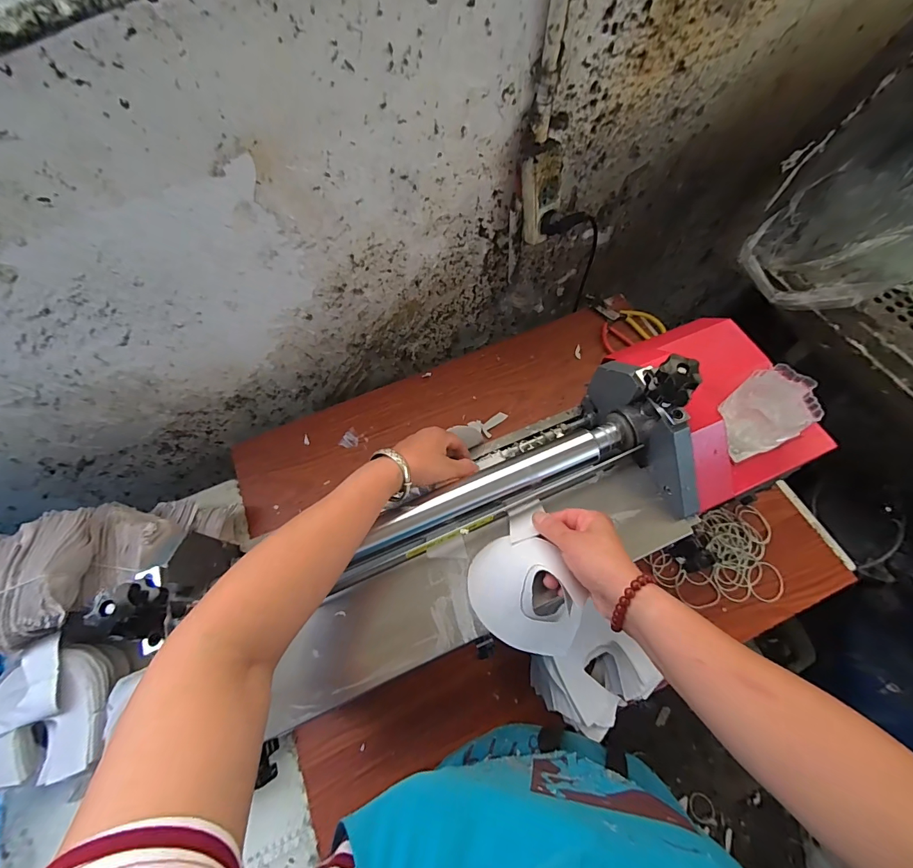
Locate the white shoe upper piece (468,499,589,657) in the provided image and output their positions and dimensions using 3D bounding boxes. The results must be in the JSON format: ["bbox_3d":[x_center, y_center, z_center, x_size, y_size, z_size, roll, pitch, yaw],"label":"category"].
[{"bbox_3d":[0.062,0.146,0.407,0.095,0.061,0.144,-16,65,-4],"label":"white shoe upper piece"}]

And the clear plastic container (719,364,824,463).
[{"bbox_3d":[0.348,-0.024,0.464,0.081,0.072,0.074,-23,66,-7],"label":"clear plastic container"}]

